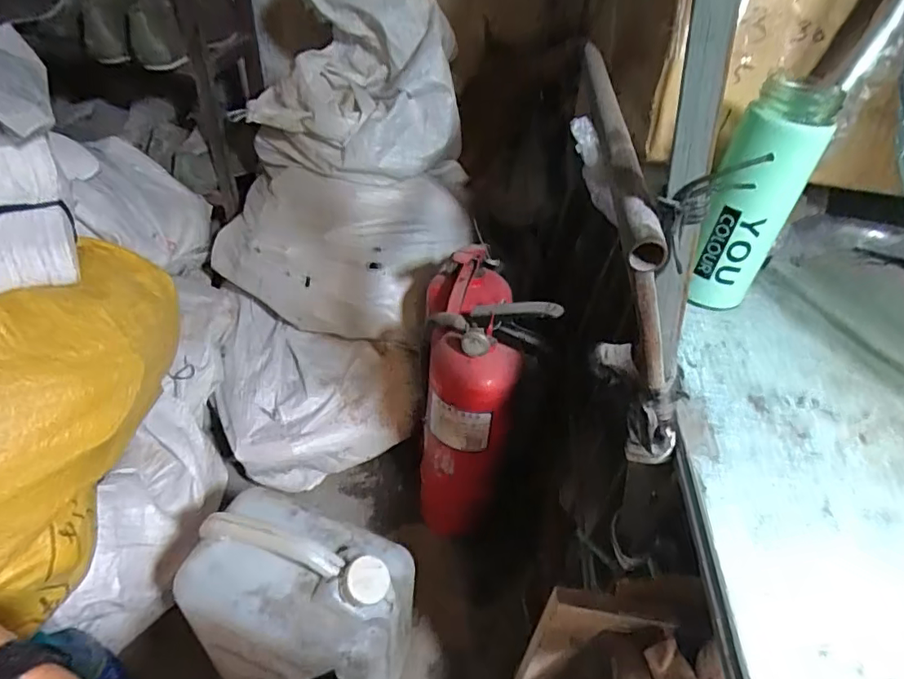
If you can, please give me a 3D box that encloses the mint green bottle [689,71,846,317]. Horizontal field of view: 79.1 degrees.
[{"bbox_3d":[0.247,-0.115,0.452,0.061,0.173,0.074,25,45,20],"label":"mint green bottle"}]

